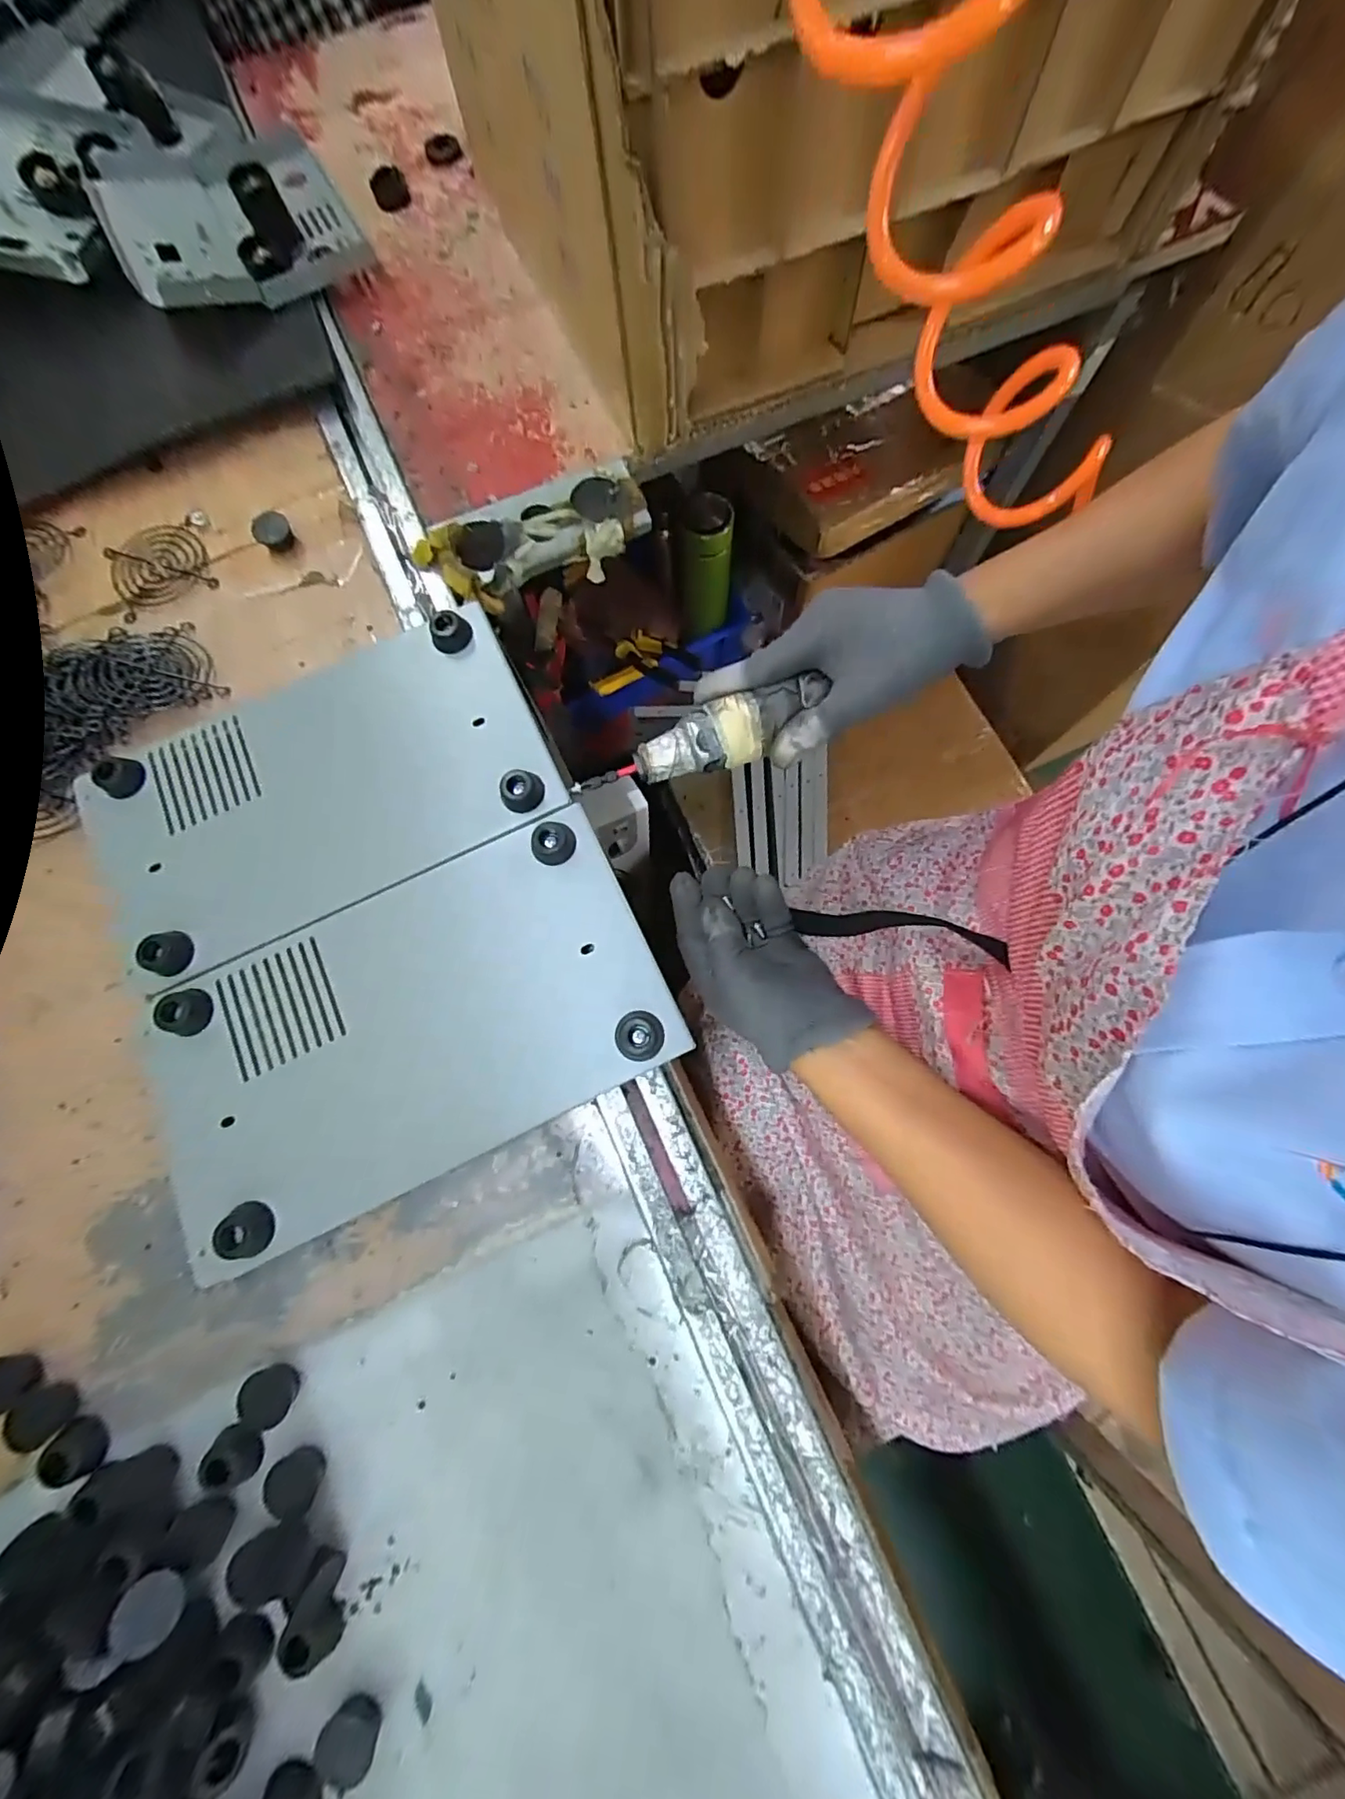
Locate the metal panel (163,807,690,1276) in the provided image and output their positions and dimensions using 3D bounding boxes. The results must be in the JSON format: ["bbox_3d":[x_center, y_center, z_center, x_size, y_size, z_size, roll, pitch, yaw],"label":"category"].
[{"bbox_3d":[-0.141,0.067,0.308,0.263,0.029,0.152,-25,79,-5],"label":"metal panel"}]

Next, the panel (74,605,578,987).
[{"bbox_3d":[-0.211,-0.071,0.341,0.260,0.030,0.156,-26,79,-5],"label":"panel"}]

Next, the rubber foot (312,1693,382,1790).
[{"bbox_3d":[-0.142,0.370,0.249,0.024,0.014,0.020,27,79,6],"label":"rubber foot"}]

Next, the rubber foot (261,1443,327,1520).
[{"bbox_3d":[-0.181,0.279,0.274,0.024,0.008,0.027,37,80,8],"label":"rubber foot"}]

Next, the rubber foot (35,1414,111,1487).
[{"bbox_3d":[-0.288,0.266,0.273,0.019,0.014,0.022,-4,78,-1],"label":"rubber foot"}]

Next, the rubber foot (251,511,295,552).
[{"bbox_3d":[-0.277,-0.255,0.394,0.024,0.016,0.020,-36,80,-7],"label":"rubber foot"}]

